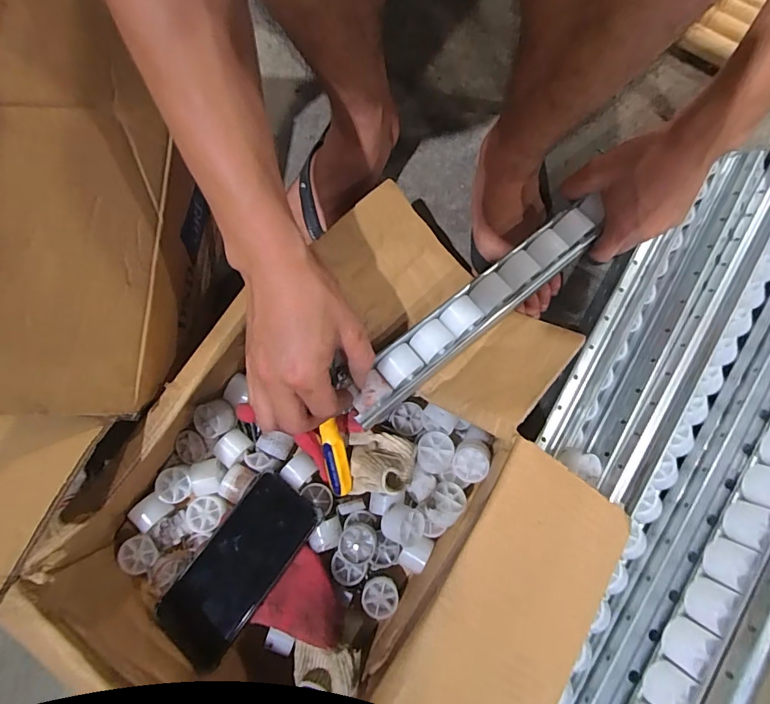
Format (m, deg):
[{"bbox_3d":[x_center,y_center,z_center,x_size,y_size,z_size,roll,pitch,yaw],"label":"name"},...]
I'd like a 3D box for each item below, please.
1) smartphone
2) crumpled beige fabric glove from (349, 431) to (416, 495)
[{"bbox_3d":[-0.139,0.199,0.401,0.076,0.013,0.165,35,82,6],"label":"smartphone"},{"bbox_3d":[-0.004,0.107,0.419,0.065,0.056,0.058,-3,80,0],"label":"crumpled beige fabric glove"}]

